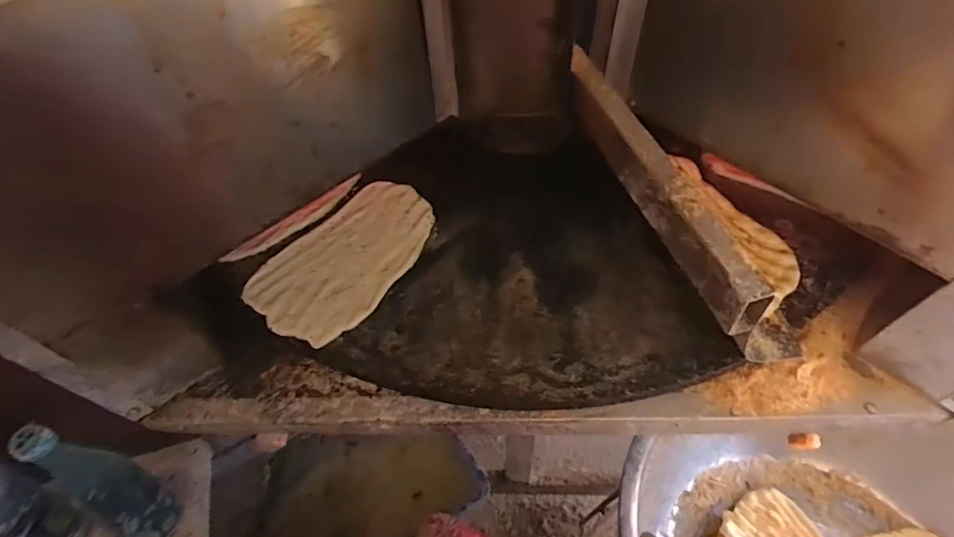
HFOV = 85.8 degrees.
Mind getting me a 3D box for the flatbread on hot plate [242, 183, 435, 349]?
[{"bbox_3d":[-0.163,-0.016,0.657,0.147,0.008,0.242,31,65,19],"label":"flatbread on hot plate"}]

